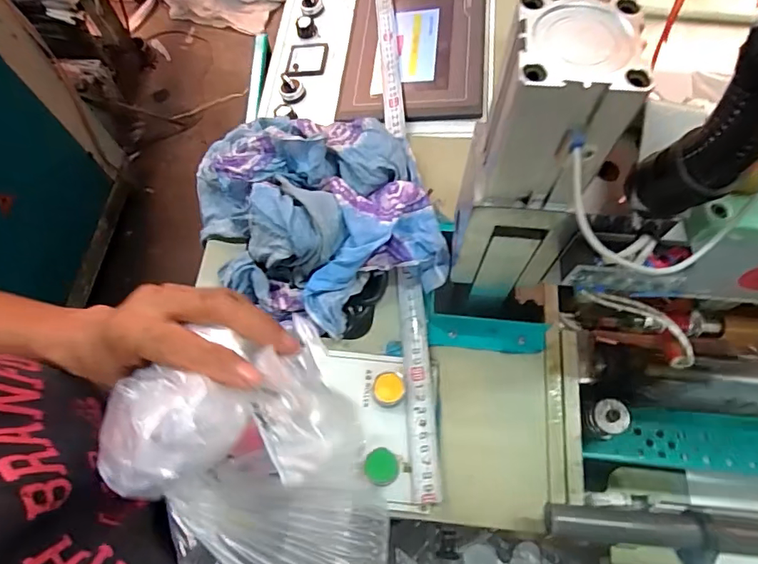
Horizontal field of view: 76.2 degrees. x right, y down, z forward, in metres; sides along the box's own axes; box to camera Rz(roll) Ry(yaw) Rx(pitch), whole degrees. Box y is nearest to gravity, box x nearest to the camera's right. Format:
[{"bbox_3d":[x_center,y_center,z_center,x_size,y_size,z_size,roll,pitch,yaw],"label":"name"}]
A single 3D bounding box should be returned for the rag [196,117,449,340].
[{"bbox_3d":[-0.055,-0.064,0.434,0.193,0.077,0.206,-25,69,-8],"label":"rag"}]

